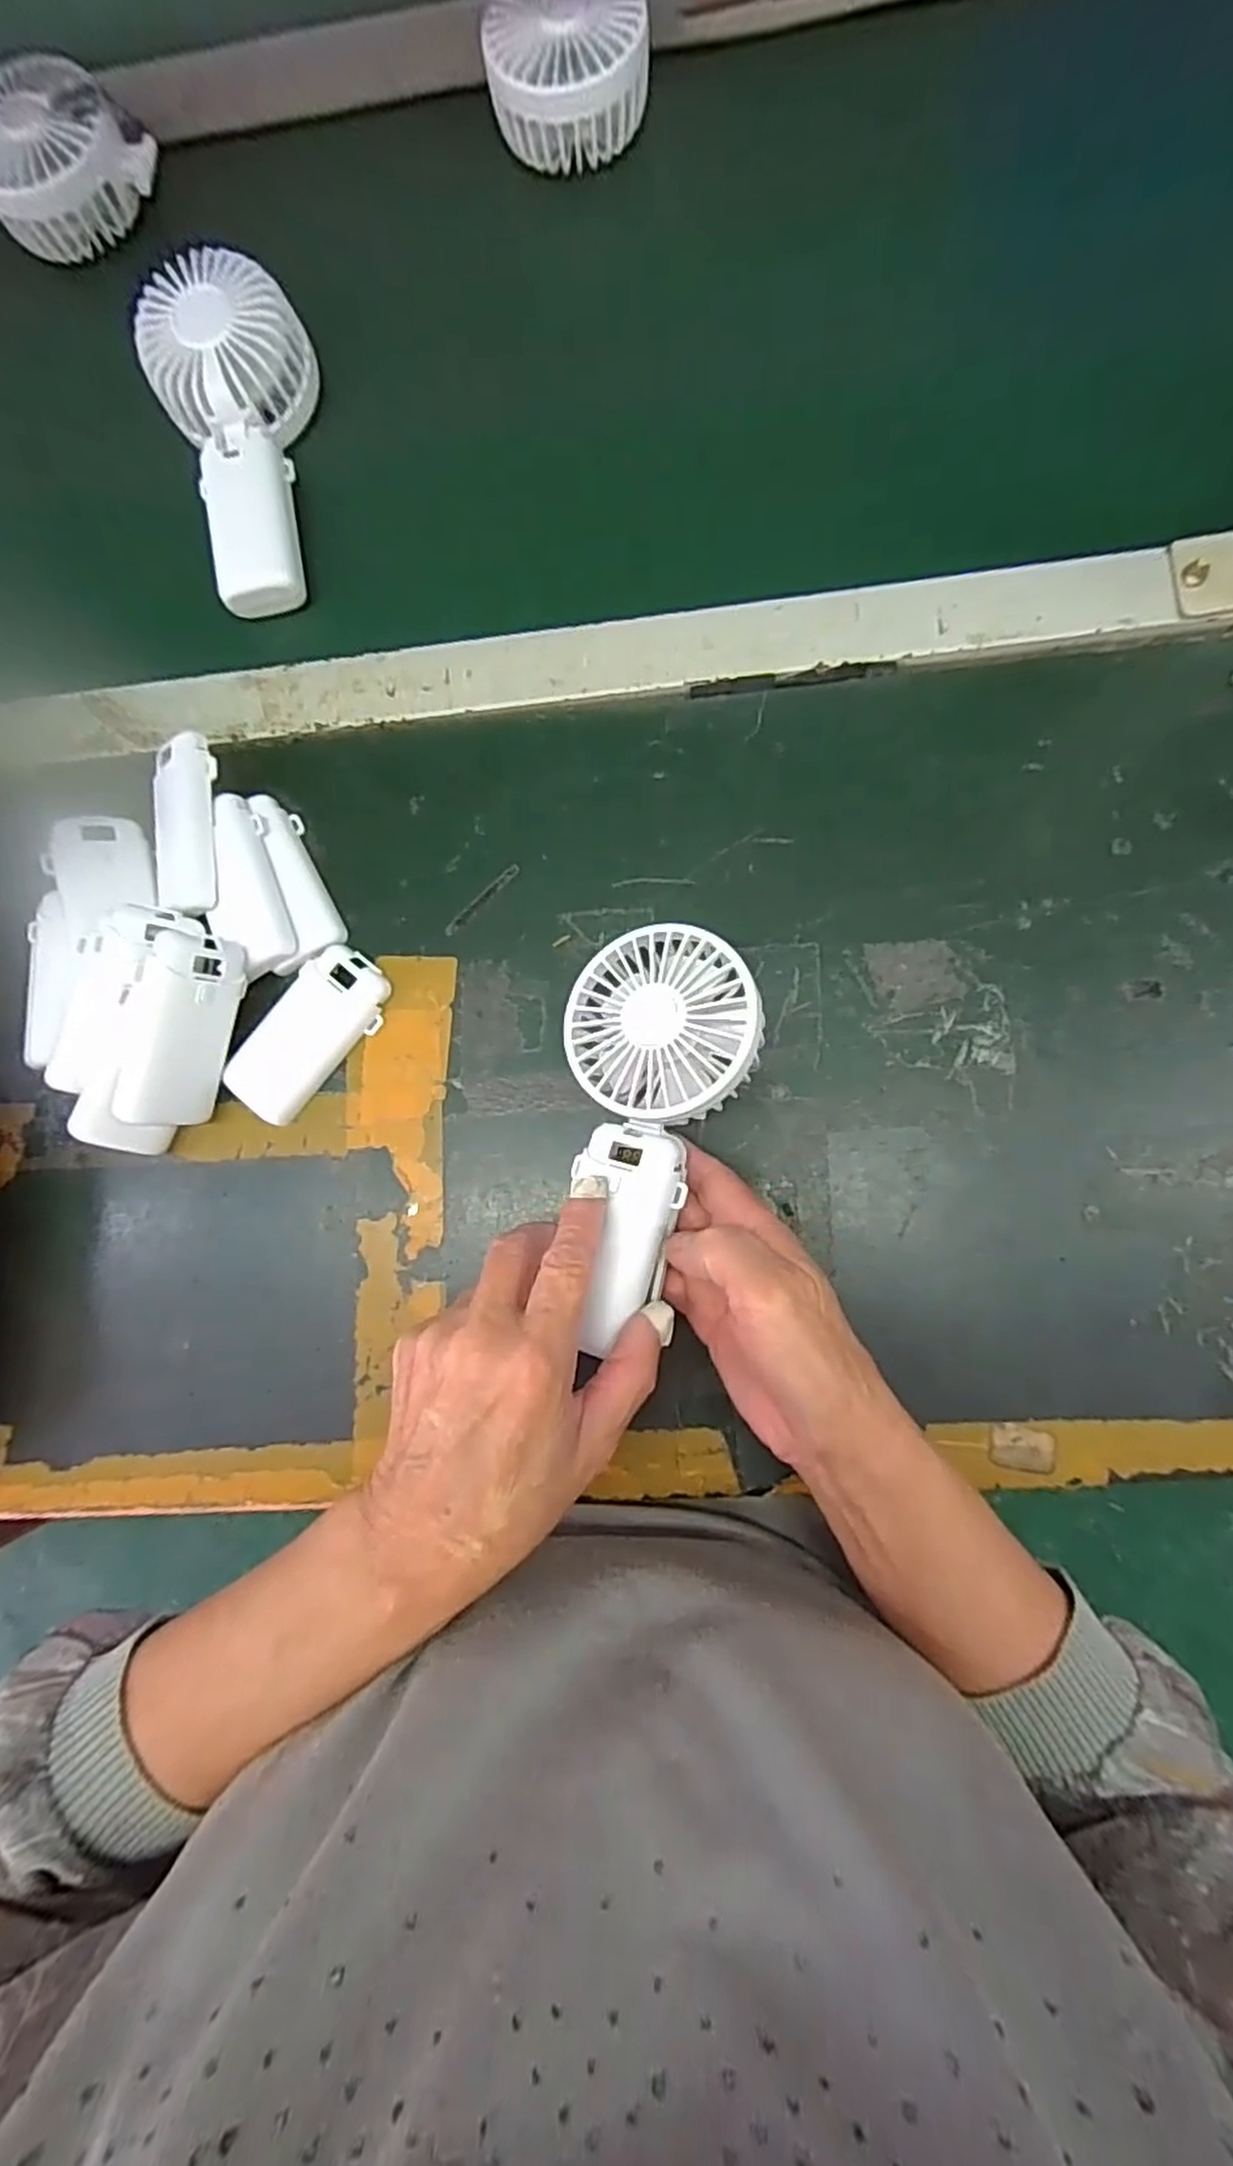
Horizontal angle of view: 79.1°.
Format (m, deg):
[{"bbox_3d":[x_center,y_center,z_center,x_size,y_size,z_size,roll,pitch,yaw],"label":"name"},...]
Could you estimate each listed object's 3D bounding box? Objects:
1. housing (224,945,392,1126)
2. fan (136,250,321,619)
[{"bbox_3d":[-0.159,-0.025,0.385,0.045,0.013,0.096,41,90,8],"label":"housing"},{"bbox_3d":[-0.202,-0.351,0.404,0.083,0.040,0.170,-14,84,4],"label":"fan"}]

